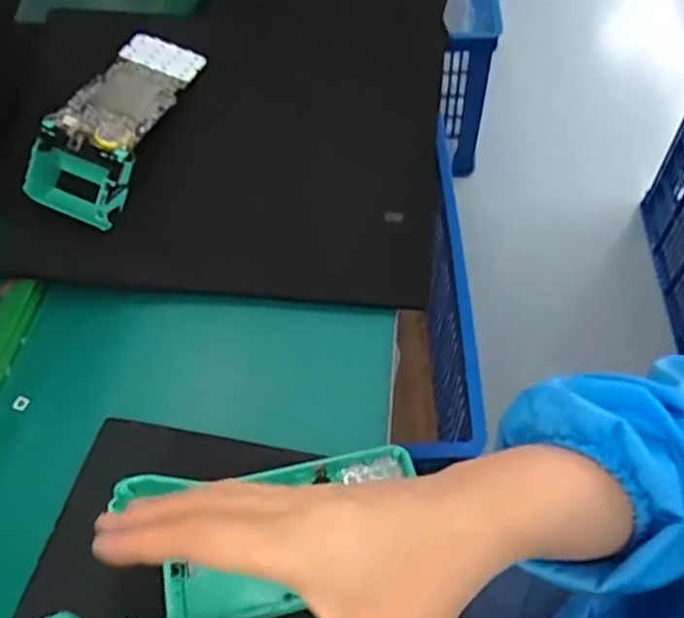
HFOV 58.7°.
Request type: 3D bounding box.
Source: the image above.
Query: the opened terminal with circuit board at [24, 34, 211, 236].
[{"bbox_3d":[-0.176,-0.147,0.486,0.076,0.053,0.163,19,61,16],"label":"opened terminal with circuit board"}]

